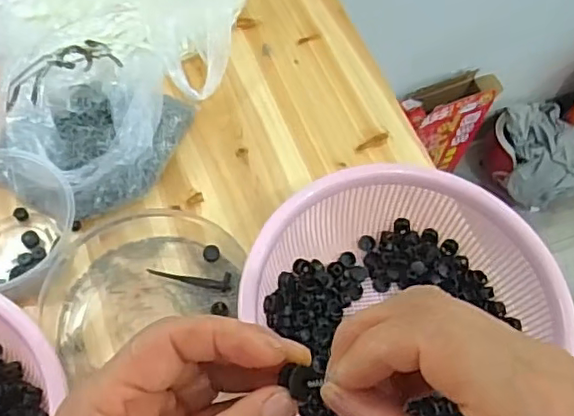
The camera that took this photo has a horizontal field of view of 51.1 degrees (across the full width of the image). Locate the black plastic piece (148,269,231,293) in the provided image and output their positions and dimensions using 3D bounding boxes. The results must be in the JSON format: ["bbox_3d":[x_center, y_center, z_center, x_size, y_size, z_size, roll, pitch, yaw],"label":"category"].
[{"bbox_3d":[-0.097,0.068,0.606,0.084,0.014,0.018,12,61,3],"label":"black plastic piece"}]

